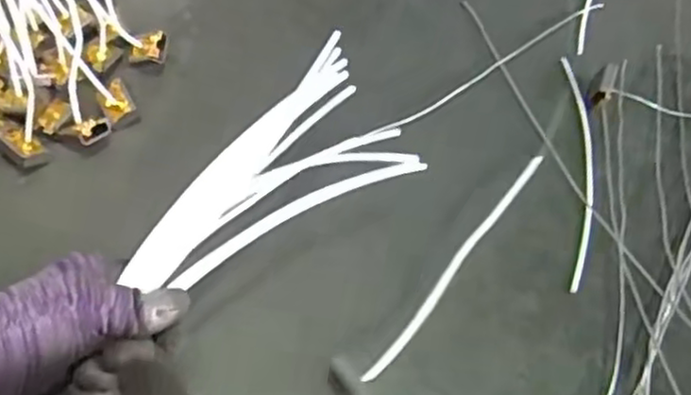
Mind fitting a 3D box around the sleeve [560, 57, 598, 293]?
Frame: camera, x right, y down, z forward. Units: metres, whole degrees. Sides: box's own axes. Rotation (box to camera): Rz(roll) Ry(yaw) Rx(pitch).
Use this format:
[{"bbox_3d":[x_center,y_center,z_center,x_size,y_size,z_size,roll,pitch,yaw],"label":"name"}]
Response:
[{"bbox_3d":[0.204,-0.028,0.617,0.029,0.014,0.248,8,56,2],"label":"sleeve"}]

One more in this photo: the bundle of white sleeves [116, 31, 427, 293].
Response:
[{"bbox_3d":[-0.044,0.001,0.458,0.191,0.024,0.098,-43,111,-13],"label":"bundle of white sleeves"}]

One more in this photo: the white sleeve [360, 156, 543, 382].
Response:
[{"bbox_3d":[0.089,0.041,0.535,0.009,0.004,0.237,50,58,-11],"label":"white sleeve"}]

